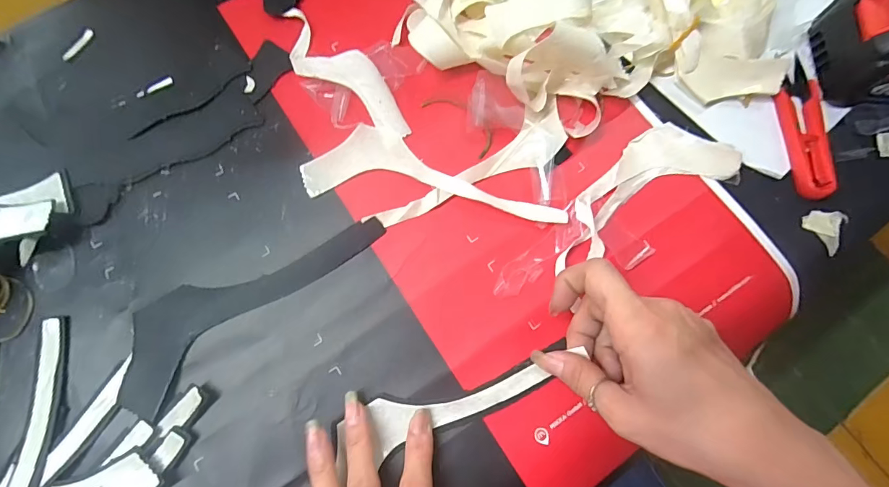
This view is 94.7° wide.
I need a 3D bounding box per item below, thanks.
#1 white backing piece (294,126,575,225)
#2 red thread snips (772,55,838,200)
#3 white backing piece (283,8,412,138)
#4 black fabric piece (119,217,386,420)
[{"bbox_3d":[-0.006,-0.051,0.292,0.181,0.006,0.055,6,76,0],"label":"white backing piece"},{"bbox_3d":[0.265,-0.086,0.301,0.033,0.013,0.113,-1,76,-1],"label":"red thread snips"},{"bbox_3d":[-0.078,-0.128,0.305,0.137,0.018,0.039,40,79,8],"label":"white backing piece"},{"bbox_3d":[-0.132,0.030,0.272,0.187,0.005,0.060,-41,80,-10],"label":"black fabric piece"}]

